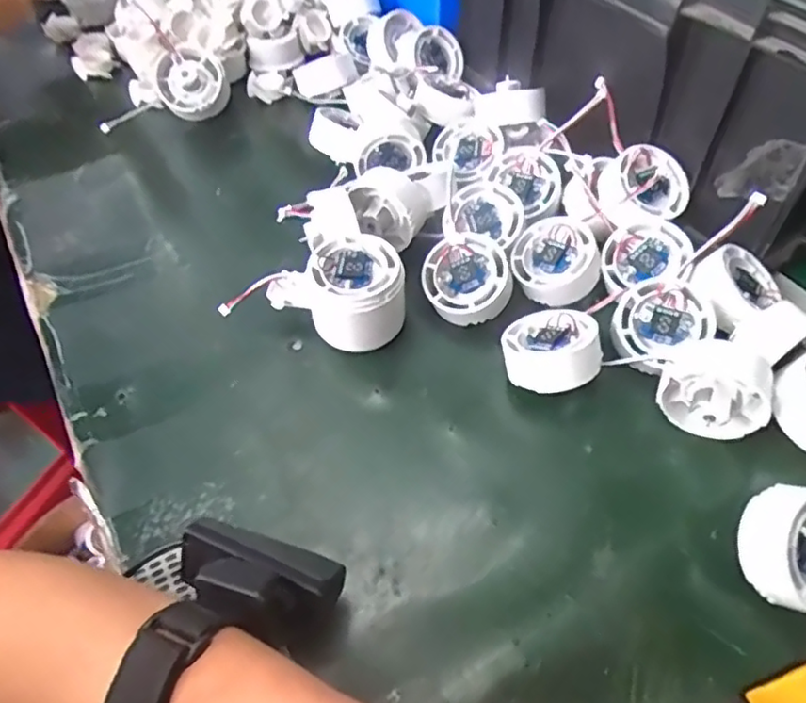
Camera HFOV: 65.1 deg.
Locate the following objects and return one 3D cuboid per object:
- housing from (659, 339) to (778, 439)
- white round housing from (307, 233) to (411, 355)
[{"bbox_3d":[0.172,0.023,0.350,0.044,0.049,0.054,-31,57,-19],"label":"housing"},{"bbox_3d":[-0.028,-0.033,0.392,0.056,0.053,0.055,-1,53,2],"label":"white round housing"}]

